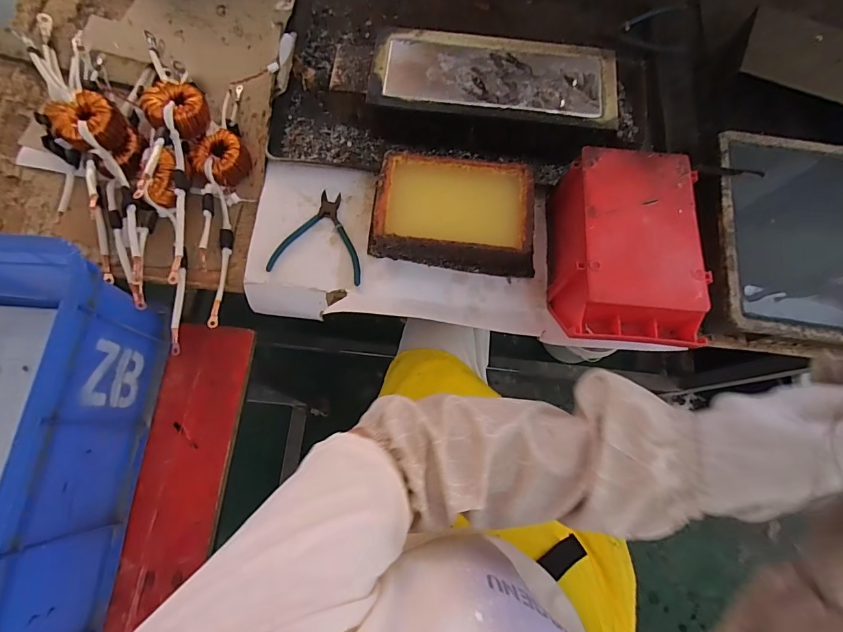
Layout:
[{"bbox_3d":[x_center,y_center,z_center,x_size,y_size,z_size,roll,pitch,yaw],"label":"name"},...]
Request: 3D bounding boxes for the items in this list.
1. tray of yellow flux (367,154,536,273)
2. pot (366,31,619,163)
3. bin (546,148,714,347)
[{"bbox_3d":[0.047,-0.137,0.564,0.210,0.066,0.131,7,73,0],"label":"tray of yellow flux"},{"bbox_3d":[0.099,-0.316,0.612,0.337,0.090,0.150,9,73,0],"label":"pot"},{"bbox_3d":[0.250,-0.077,0.521,0.152,0.109,0.231,5,73,-1],"label":"bin"}]

